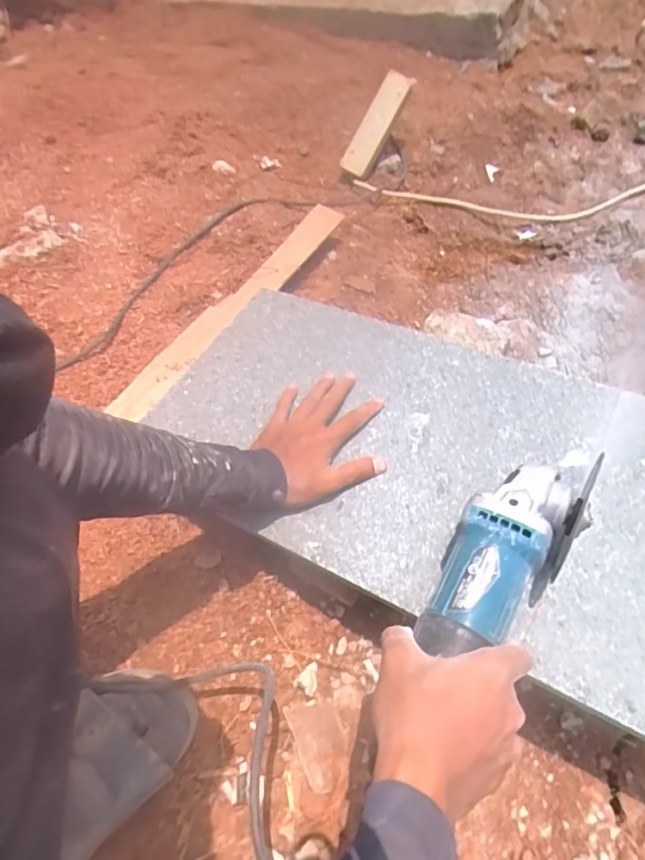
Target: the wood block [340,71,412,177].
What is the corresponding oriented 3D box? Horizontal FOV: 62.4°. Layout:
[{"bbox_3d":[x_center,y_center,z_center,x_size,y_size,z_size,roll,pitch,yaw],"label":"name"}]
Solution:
[{"bbox_3d":[0.101,-0.575,1.010,0.060,0.181,0.032,0,44,-44],"label":"wood block"}]

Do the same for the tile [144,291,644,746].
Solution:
[{"bbox_3d":[0.100,0.023,0.519,0.574,0.007,0.299,22,62,23],"label":"tile"}]

